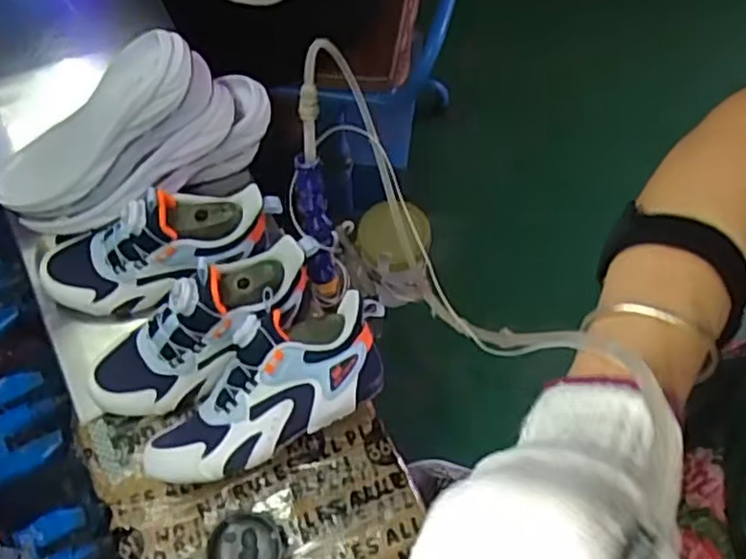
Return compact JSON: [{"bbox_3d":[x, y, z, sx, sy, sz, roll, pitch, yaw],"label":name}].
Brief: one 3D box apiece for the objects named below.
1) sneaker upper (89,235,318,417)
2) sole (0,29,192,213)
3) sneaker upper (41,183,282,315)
[{"bbox_3d":[-0.155,0.035,0.596,0.229,0.079,0.081,-37,72,5],"label":"sneaker upper"},{"bbox_3d":[-0.241,-0.130,0.610,0.211,0.027,0.069,-38,72,9],"label":"sole"},{"bbox_3d":[-0.199,-0.035,0.624,0.225,0.093,0.073,-20,69,9],"label":"sneaker upper"}]

